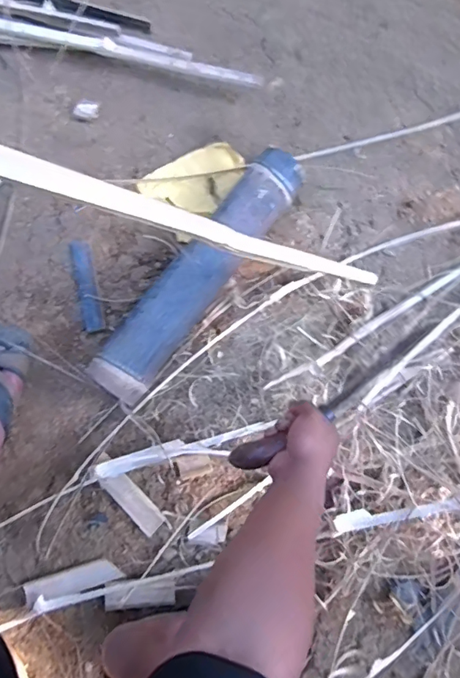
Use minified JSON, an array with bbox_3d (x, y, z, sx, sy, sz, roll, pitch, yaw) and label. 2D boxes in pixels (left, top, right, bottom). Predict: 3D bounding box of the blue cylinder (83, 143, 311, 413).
[{"bbox_3d":[-0.045,-0.105,0.771,0.093,0.098,0.474,35,81,9],"label":"blue cylinder"}]

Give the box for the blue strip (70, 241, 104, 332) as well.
[{"bbox_3d":[-0.243,-0.093,0.808,0.035,0.020,0.167,-13,74,-4],"label":"blue strip"}]

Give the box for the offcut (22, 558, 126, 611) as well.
[{"bbox_3d":[-0.227,0.353,0.695,0.135,0.004,0.035,-14,55,-13],"label":"offcut"}]

